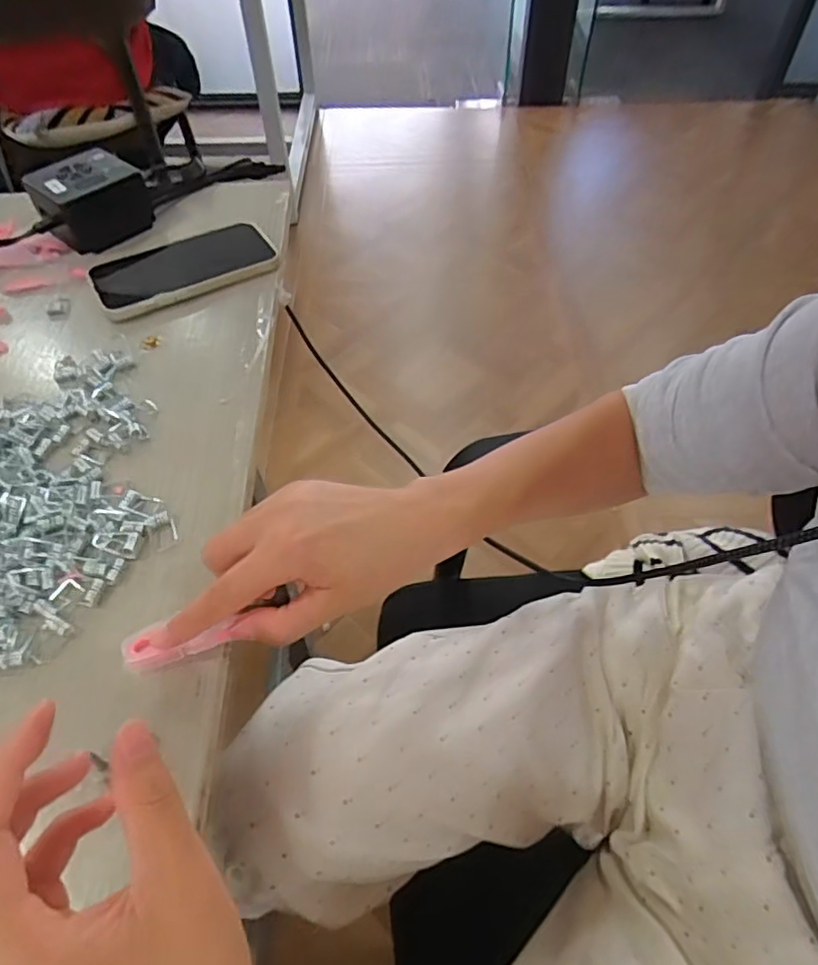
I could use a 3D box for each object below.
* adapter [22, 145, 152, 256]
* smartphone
[{"bbox_3d":[-0.277,-0.247,0.525,0.091,0.053,0.059,-33,59,-23],"label":"adapter"},{"bbox_3d":[-0.184,-0.177,0.495,0.143,0.017,0.080,-23,55,-16],"label":"smartphone"}]

